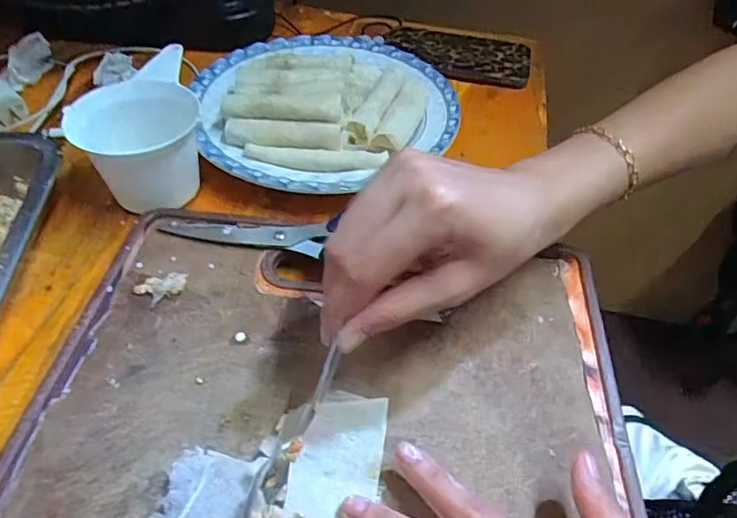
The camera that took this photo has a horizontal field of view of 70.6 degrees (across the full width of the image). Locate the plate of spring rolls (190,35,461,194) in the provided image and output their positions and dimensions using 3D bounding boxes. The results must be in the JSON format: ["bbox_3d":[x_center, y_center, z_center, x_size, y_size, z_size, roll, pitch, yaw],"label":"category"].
[{"bbox_3d":[-0.033,-0.138,0.424,0.207,0.029,0.213,-11,49,-13],"label":"plate of spring rolls"}]

